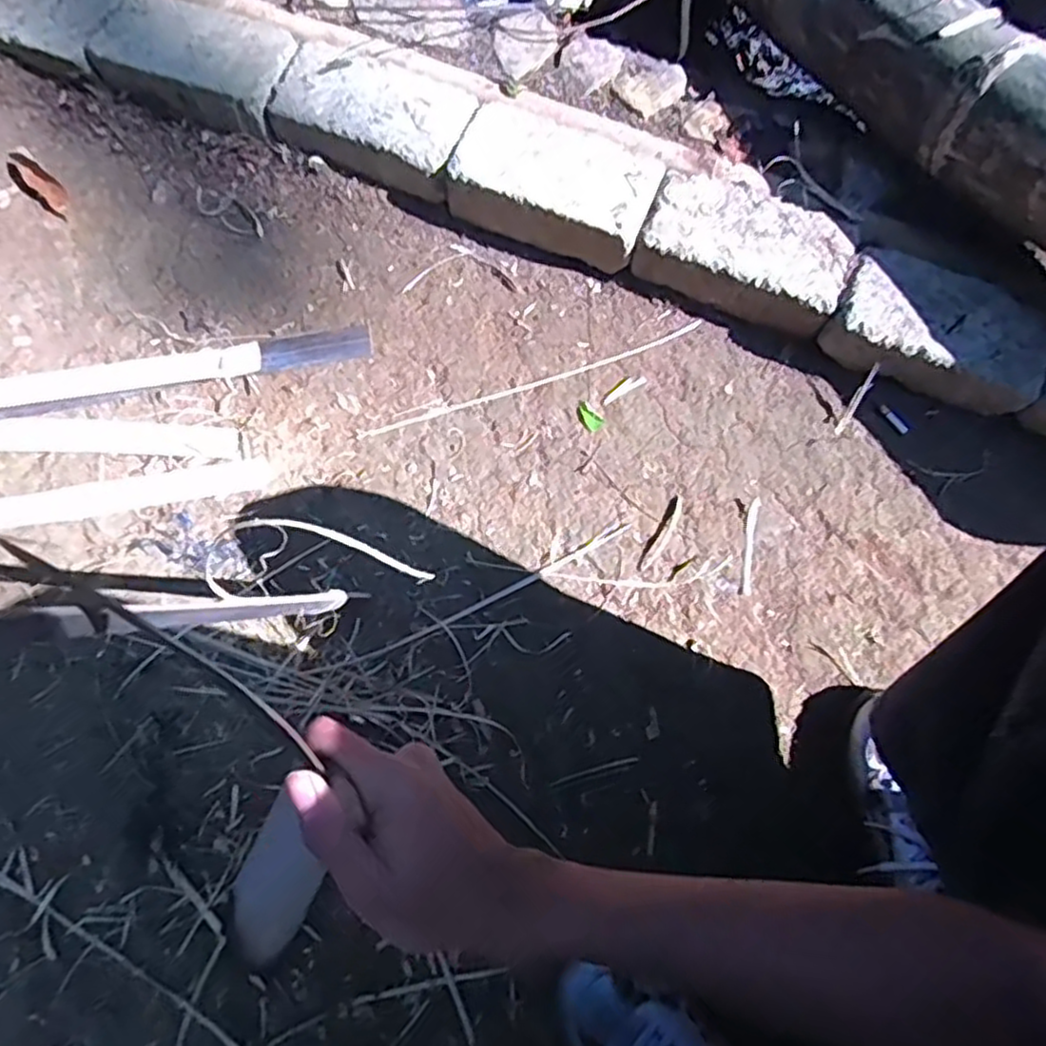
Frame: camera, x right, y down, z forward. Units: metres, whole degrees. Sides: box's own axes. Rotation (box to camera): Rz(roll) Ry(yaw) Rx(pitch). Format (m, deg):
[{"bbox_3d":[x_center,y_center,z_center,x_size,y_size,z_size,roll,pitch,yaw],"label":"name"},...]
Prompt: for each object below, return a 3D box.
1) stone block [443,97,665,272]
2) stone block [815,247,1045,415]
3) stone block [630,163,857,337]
[{"bbox_3d":[0.037,-0.363,0.774,0.209,0.077,0.122,21,77,7],"label":"stone block"},{"bbox_3d":[0.420,-0.193,0.734,0.205,0.081,0.117,26,77,8],"label":"stone block"},{"bbox_3d":[0.236,-0.294,0.762,0.206,0.079,0.139,22,77,7],"label":"stone block"}]

